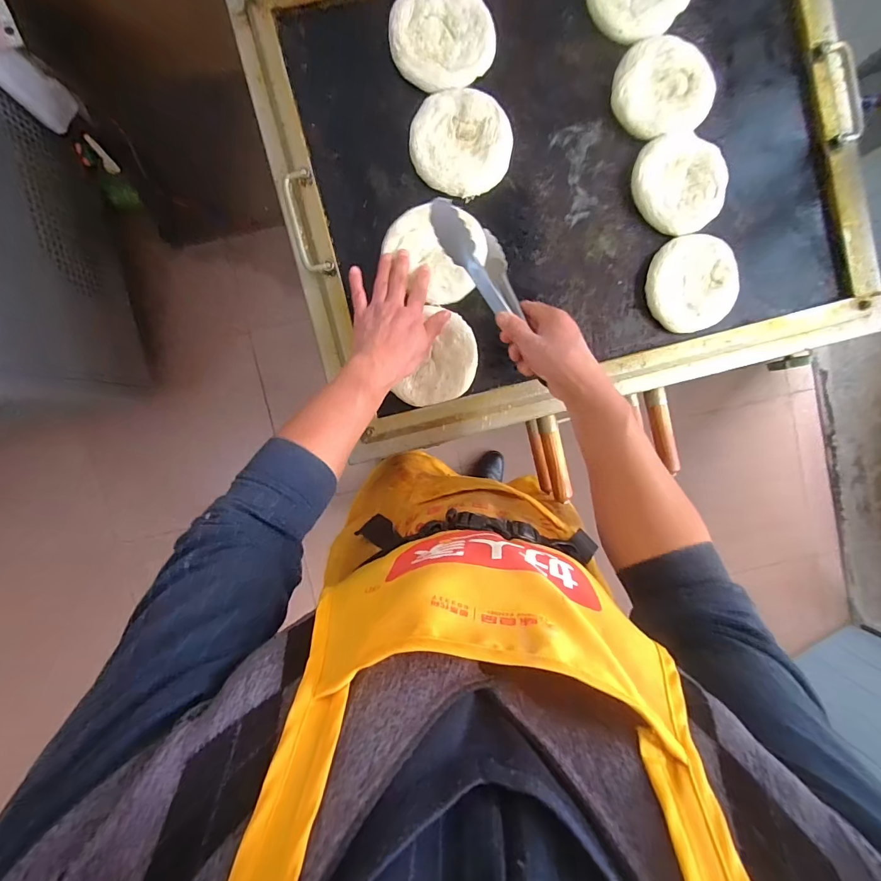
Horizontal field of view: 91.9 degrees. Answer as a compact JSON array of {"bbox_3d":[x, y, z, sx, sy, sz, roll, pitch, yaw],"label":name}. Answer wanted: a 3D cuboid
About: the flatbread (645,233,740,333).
[{"bbox_3d":[0.350,-0.218,0.593,0.118,0.024,0.126,-3,94,-2],"label":"flatbread"}]

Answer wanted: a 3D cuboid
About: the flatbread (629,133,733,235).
[{"bbox_3d":[0.328,-0.351,0.587,0.121,0.021,0.126,0,94,-2],"label":"flatbread"}]

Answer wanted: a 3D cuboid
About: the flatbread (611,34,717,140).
[{"bbox_3d":[0.299,-0.473,0.575,0.129,0.022,0.118,-8,94,-2],"label":"flatbread"}]

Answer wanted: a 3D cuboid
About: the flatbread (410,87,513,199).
[{"bbox_3d":[0.028,-0.394,0.570,0.130,0.020,0.126,9,93,-3],"label":"flatbread"}]

